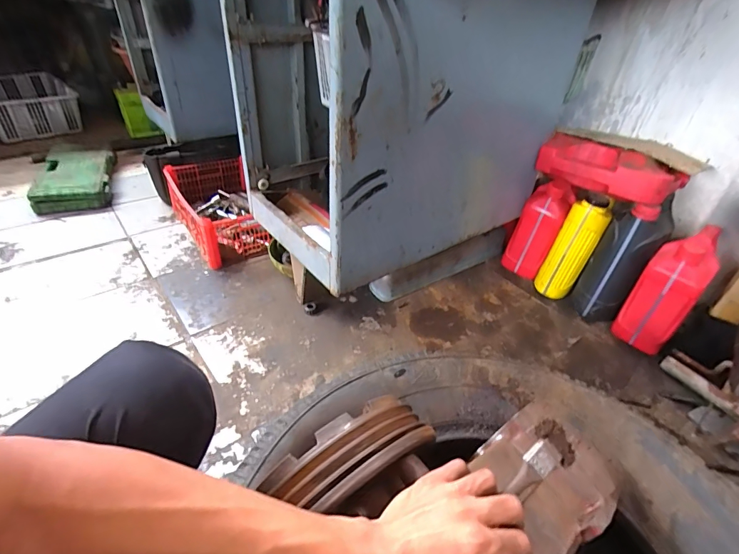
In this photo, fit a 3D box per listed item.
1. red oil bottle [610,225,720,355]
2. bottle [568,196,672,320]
[{"bbox_3d":[0.688,0.033,0.935,0.113,0.281,0.150,29,43,28],"label":"red oil bottle"},{"bbox_3d":[0.642,-0.043,1.015,0.127,0.295,0.194,33,45,32],"label":"bottle"}]

